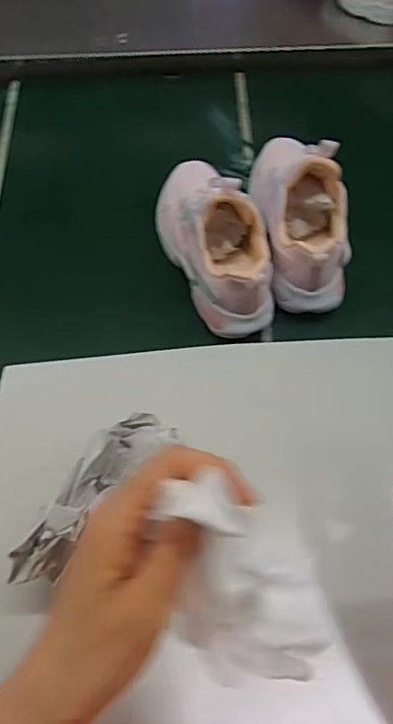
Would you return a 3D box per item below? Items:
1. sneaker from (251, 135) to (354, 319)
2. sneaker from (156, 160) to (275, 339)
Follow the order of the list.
[{"bbox_3d":[0.110,-0.164,0.562,0.082,0.121,0.207,-2,64,-1],"label":"sneaker"},{"bbox_3d":[0.015,-0.138,0.555,0.082,0.104,0.213,-23,66,-11],"label":"sneaker"}]

